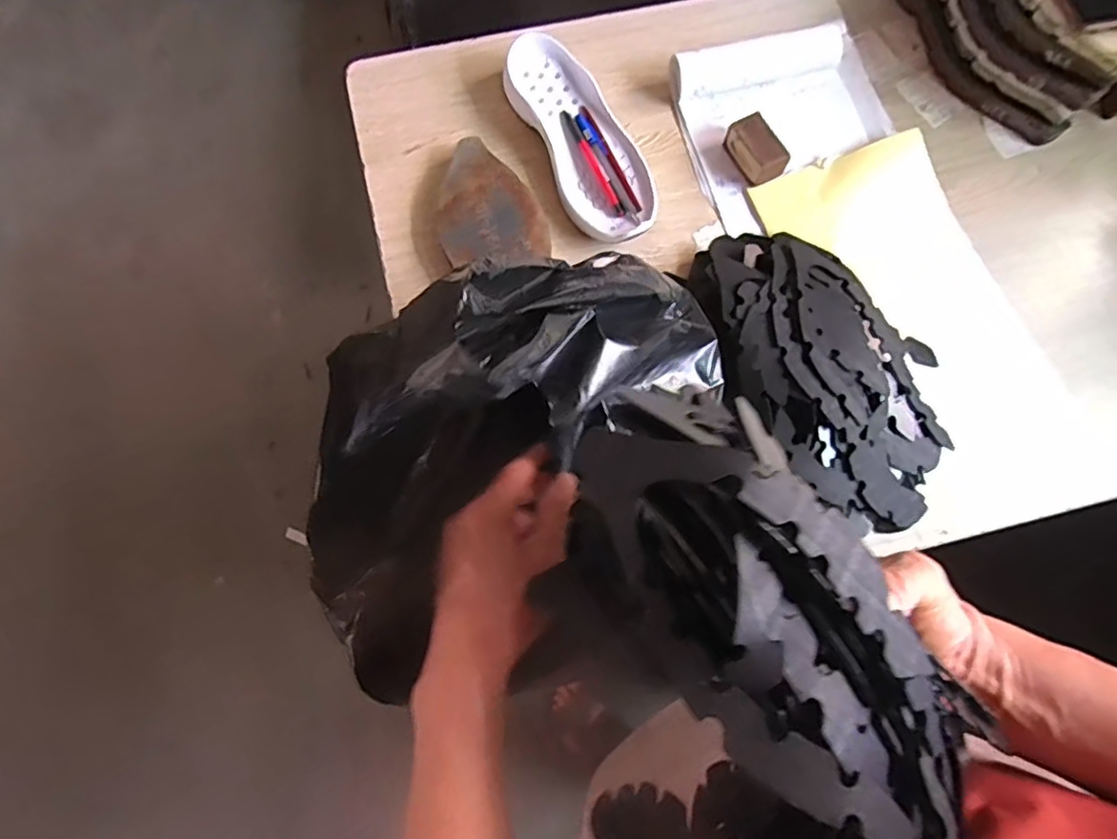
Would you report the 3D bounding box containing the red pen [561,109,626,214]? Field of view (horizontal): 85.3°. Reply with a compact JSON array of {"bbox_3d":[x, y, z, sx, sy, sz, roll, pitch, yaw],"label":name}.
[{"bbox_3d":[0.037,-0.275,0.649,0.013,0.008,0.139,-26,78,-7],"label":"red pen"}]

